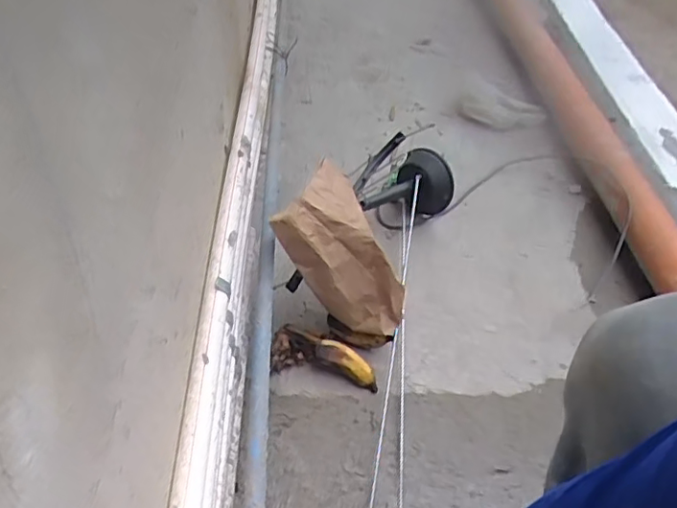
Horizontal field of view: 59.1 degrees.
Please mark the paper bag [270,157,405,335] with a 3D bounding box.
[{"bbox_3d":[0.014,0.009,0.810,0.130,0.248,0.062,-37,29,-12],"label":"paper bag"}]

